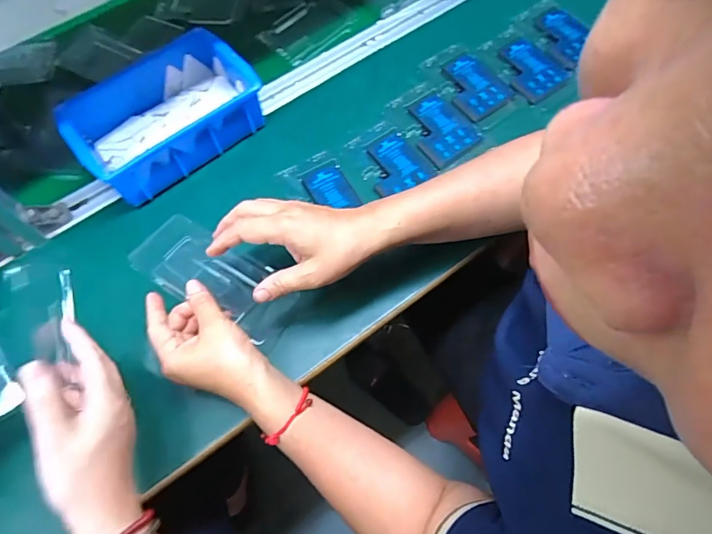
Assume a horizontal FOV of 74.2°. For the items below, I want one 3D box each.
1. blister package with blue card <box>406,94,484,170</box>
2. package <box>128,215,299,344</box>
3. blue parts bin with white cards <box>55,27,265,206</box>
[{"bbox_3d":[0.098,-0.166,0.557,0.066,0.004,0.090,-30,69,-11],"label":"blister package with blue card"},{"bbox_3d":[-0.139,0.009,0.475,0.156,0.024,0.075,33,70,-5],"label":"package"},{"bbox_3d":[-0.223,-0.180,0.550,0.203,0.059,0.143,-37,71,-14],"label":"blue parts bin with white cards"}]

